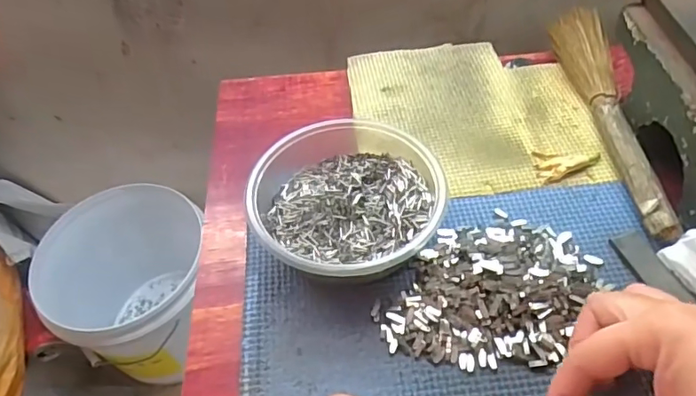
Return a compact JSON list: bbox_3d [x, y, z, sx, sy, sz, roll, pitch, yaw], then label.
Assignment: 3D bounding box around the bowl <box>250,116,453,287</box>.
[{"bbox_3d":[-0.003,0.003,0.326,0.108,0.052,0.109,-2,50,2],"label":"bowl"}]

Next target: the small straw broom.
[{"bbox_3d":[0.186,-0.069,0.389,0.037,0.018,0.235,2,51,5],"label":"small straw broom"}]

